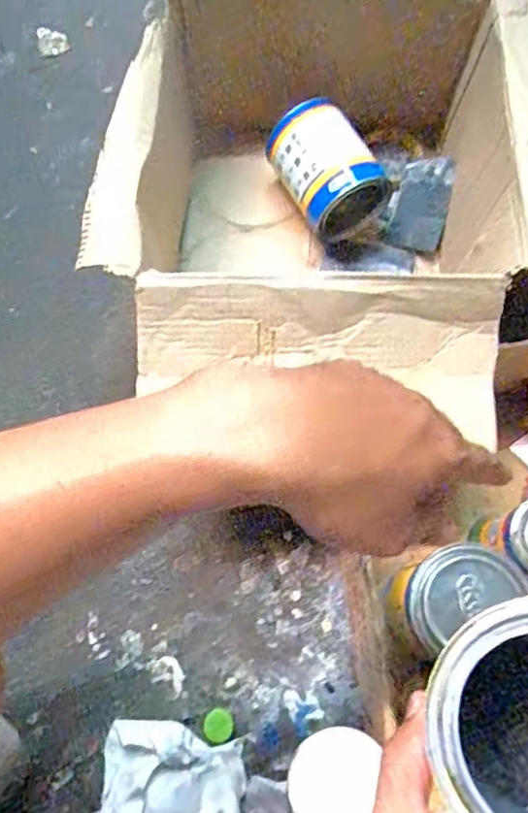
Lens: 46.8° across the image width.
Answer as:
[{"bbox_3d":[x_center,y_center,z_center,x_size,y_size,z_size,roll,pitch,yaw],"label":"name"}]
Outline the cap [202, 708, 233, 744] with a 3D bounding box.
[{"bbox_3d":[-0.046,0.319,0.610,0.029,0.012,0.028,0,71,-1],"label":"cap"}]

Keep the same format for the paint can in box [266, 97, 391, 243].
[{"bbox_3d":[0.075,-0.293,0.739,0.111,0.120,0.131,-28,74,-10],"label":"paint can in box"}]

